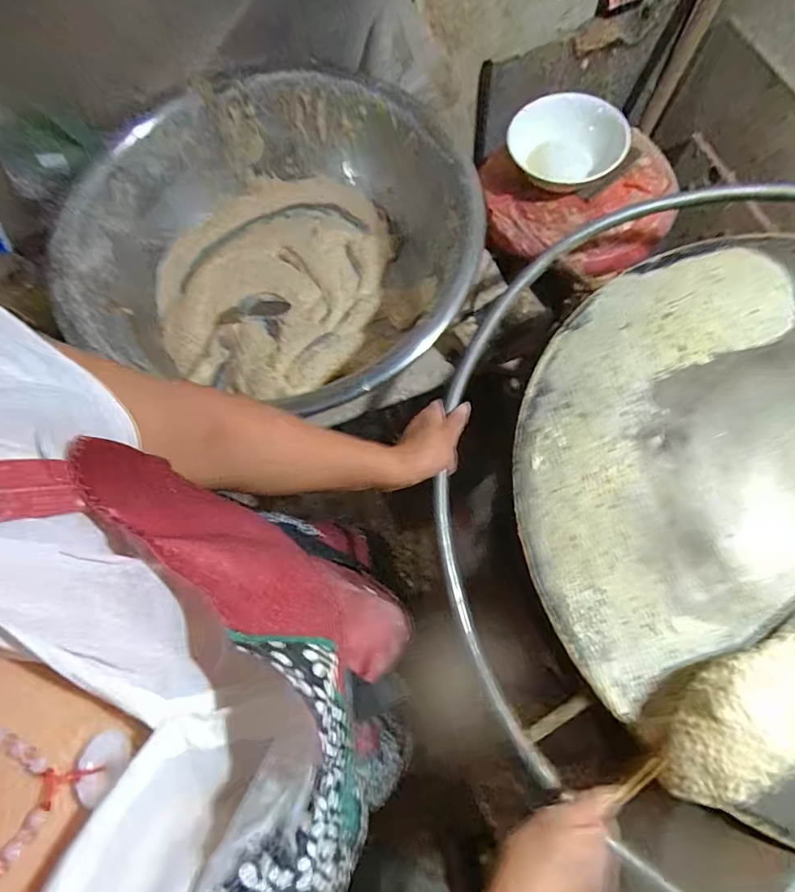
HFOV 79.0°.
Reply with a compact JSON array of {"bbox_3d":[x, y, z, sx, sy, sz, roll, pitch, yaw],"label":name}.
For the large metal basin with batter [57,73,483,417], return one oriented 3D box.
[{"bbox_3d":[-0.184,-0.328,0.771,0.611,0.182,0.500,18,72,7],"label":"large metal basin with batter"}]

